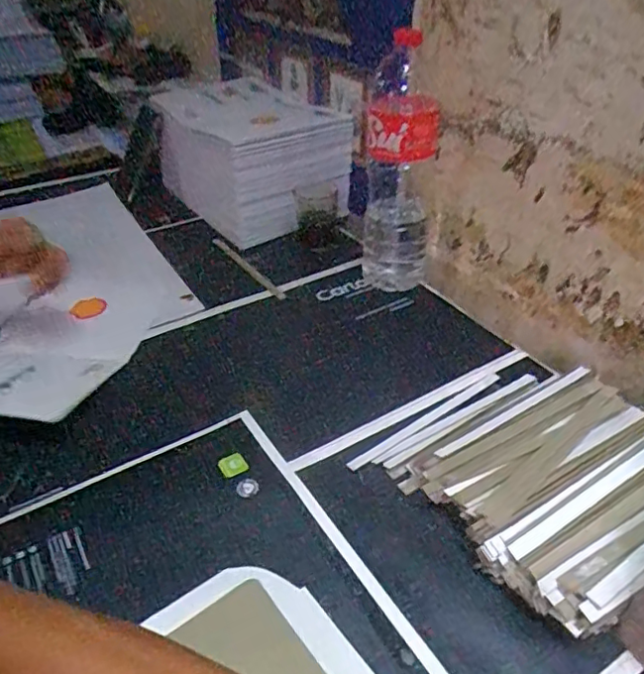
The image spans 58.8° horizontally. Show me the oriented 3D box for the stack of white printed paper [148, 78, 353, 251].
[{"bbox_3d":[-0.129,-0.321,0.980,0.230,0.180,0.315,-22,42,-26],"label":"stack of white printed paper"}]

